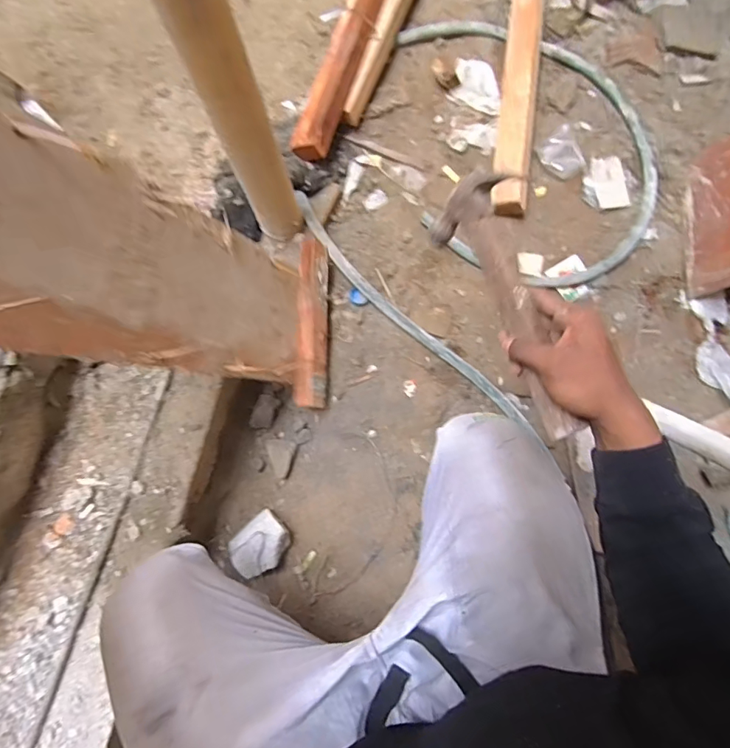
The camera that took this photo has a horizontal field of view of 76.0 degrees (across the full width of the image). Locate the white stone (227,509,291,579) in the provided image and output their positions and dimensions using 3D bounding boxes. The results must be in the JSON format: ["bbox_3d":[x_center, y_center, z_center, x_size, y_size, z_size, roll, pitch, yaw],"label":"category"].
[{"bbox_3d":[-0.171,0.280,0.763,0.095,0.060,0.078,-42,77,-8],"label":"white stone"}]

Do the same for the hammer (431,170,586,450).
[{"bbox_3d":[0.141,-0.069,0.458,0.049,0.095,0.271,-18,79,-4],"label":"hammer"}]

